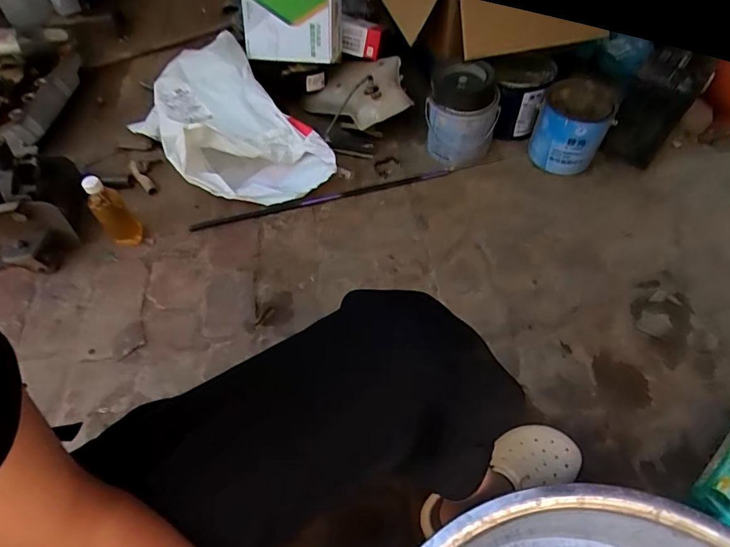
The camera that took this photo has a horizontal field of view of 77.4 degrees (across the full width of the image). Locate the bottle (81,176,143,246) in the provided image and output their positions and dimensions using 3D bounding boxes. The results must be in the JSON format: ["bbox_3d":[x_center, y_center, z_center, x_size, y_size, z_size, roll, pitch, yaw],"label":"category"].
[{"bbox_3d":[-0.546,-0.132,0.990,0.068,0.169,0.054,-39,62,-22],"label":"bottle"}]

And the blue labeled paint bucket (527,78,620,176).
[{"bbox_3d":[0.442,-0.314,0.978,0.140,0.178,0.143,-1,53,1],"label":"blue labeled paint bucket"}]

